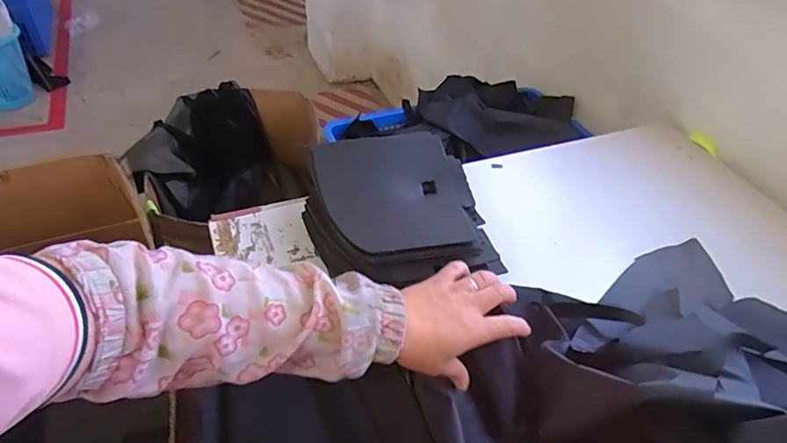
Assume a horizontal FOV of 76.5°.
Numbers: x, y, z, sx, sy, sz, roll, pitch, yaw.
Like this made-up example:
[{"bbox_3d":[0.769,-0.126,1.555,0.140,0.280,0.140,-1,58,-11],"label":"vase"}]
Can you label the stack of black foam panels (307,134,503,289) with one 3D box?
[{"bbox_3d":[0.002,-0.014,0.656,0.206,0.069,0.248,-15,48,-22],"label":"stack of black foam panels"}]

